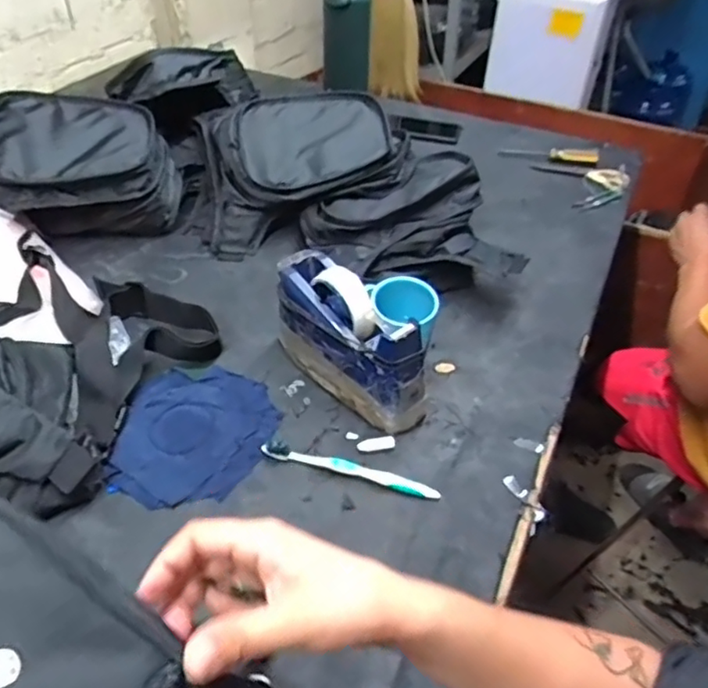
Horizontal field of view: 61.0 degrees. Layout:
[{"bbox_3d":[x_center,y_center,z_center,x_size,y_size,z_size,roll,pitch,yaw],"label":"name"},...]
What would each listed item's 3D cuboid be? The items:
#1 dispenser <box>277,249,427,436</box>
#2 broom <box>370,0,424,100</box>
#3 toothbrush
[{"bbox_3d":[-0.008,-0.006,0.656,0.068,0.113,0.208,-27,50,-29],"label":"dispenser"},{"bbox_3d":[0.137,-1.122,1.623,0.070,0.855,0.305,-9,43,-13],"label":"broom"},{"bbox_3d":[-0.005,0.122,0.590,0.178,0.011,0.015,14,43,12],"label":"toothbrush"}]

